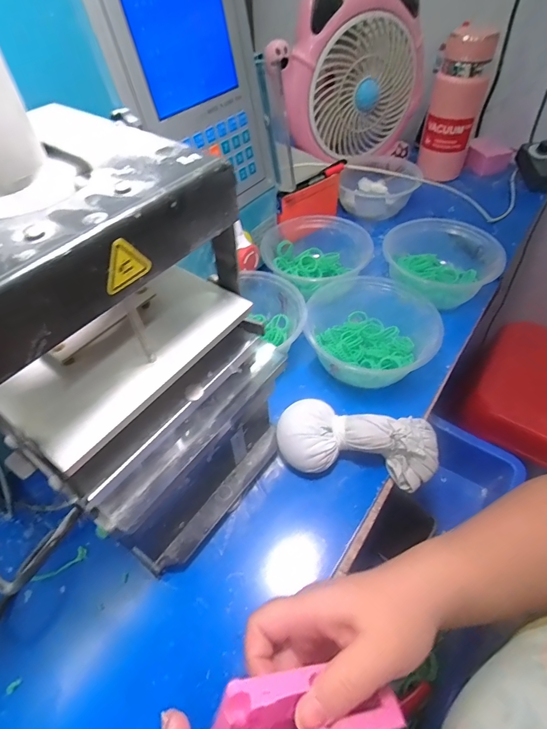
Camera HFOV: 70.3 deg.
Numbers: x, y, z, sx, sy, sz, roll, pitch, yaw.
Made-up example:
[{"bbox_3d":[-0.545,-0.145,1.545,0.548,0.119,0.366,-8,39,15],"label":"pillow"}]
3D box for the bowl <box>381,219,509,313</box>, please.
[{"bbox_3d":[0.203,-0.123,0.475,0.133,0.055,0.110,-10,50,-6],"label":"bowl"}]

